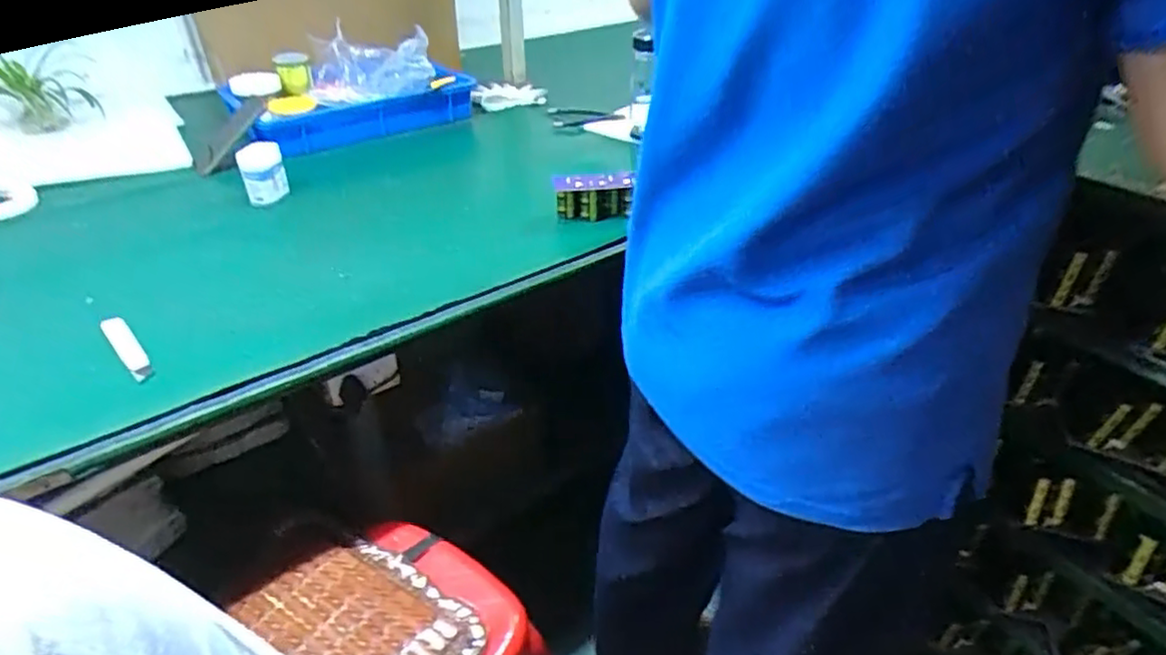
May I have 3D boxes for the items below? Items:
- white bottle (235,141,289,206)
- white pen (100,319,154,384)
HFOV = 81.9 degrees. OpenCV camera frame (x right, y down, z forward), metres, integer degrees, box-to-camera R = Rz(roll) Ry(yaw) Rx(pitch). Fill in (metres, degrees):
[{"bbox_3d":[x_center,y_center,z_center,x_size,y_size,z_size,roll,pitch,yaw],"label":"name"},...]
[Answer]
[{"bbox_3d":[-0.501,-0.242,1.052,0.063,0.082,0.056,-14,36,-19],"label":"white bottle"},{"bbox_3d":[-0.512,0.021,0.754,0.023,0.014,0.140,-28,43,-34],"label":"white pen"}]

